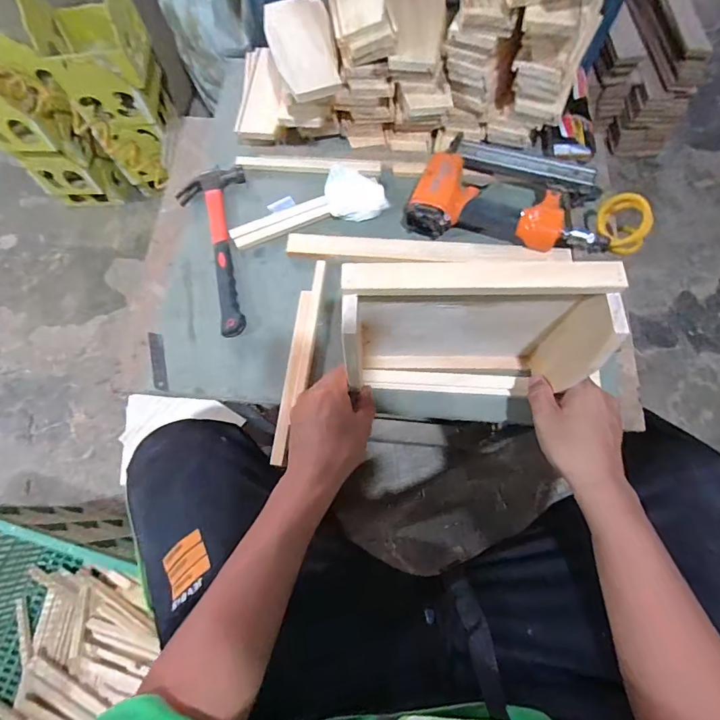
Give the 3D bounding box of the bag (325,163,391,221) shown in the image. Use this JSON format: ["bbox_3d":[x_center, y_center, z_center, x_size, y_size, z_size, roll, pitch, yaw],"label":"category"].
[{"bbox_3d":[-0.005,-0.241,0.604,0.085,0.037,0.067,1,71,2],"label":"bag"}]

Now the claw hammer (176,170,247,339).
[{"bbox_3d":[-0.212,-0.156,0.593,0.095,0.024,0.268,-5,71,0],"label":"claw hammer"}]

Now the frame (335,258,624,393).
[{"bbox_3d":[0.103,-0.016,0.435,0.229,0.213,0.073,1,71,2],"label":"frame"}]

